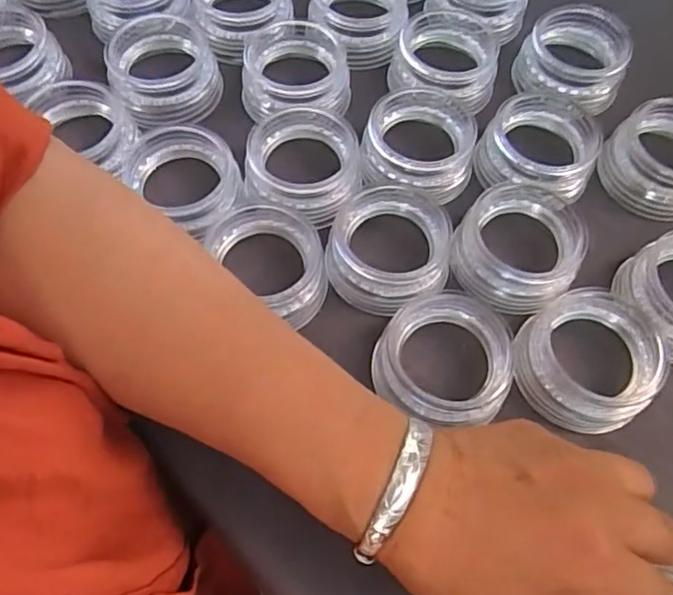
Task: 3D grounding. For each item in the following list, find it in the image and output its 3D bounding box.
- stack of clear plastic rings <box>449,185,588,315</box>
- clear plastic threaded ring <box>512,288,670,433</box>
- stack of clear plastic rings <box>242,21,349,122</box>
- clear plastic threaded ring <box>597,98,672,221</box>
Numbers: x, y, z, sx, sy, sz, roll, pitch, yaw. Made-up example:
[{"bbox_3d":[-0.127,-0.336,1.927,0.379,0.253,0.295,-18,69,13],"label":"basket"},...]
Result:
[{"bbox_3d":[0.099,-0.028,0.324,0.063,0.024,0.069,40,69,15],"label":"stack of clear plastic rings"},{"bbox_3d":[0.126,0.030,0.297,0.070,0.030,0.064,1,64,-2],"label":"clear plastic threaded ring"},{"bbox_3d":[-0.024,-0.139,0.373,0.064,0.033,0.064,9,64,2],"label":"stack of clear plastic rings"},{"bbox_3d":[0.194,-0.086,0.353,0.062,0.030,0.064,25,66,10],"label":"clear plastic threaded ring"}]

